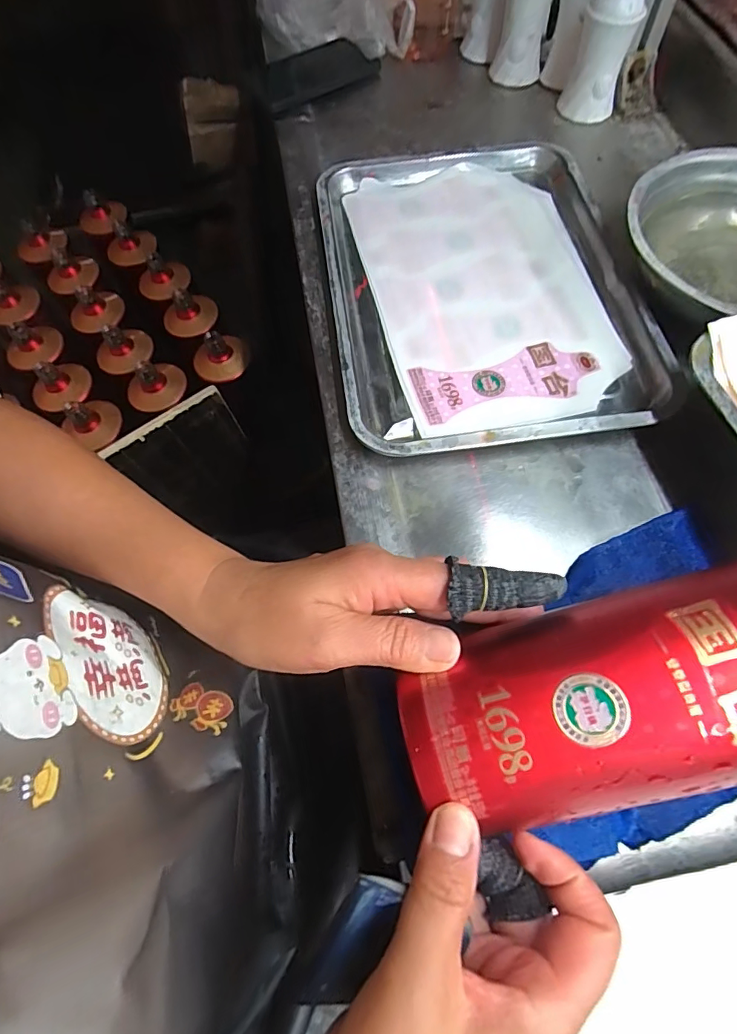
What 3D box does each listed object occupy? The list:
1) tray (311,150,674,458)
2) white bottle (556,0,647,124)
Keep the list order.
[{"bbox_3d":[0.095,-0.205,0.417,0.251,0.021,0.336,-7,67,-2],"label":"tray"},{"bbox_3d":[0.236,-0.473,0.480,0.053,0.111,0.042,-1,68,2],"label":"white bottle"}]

